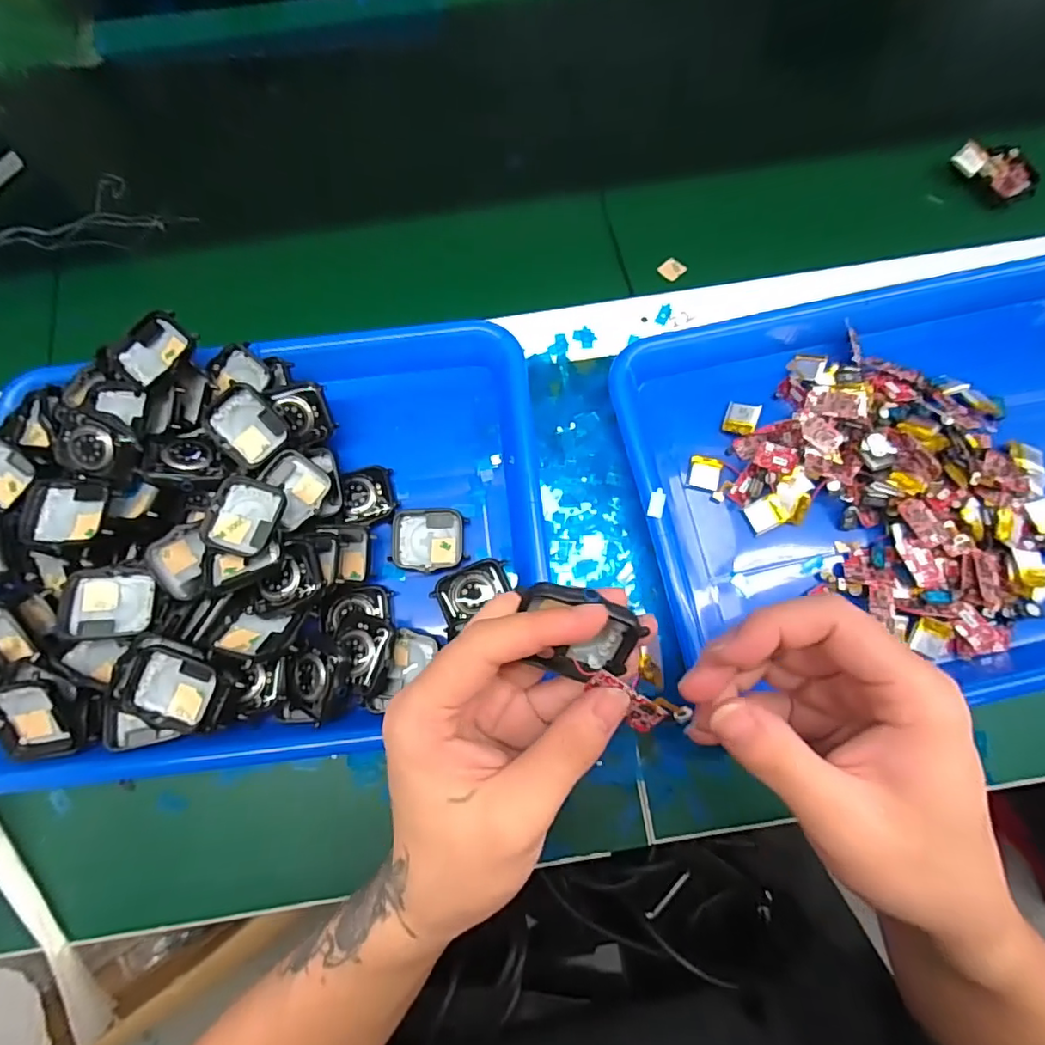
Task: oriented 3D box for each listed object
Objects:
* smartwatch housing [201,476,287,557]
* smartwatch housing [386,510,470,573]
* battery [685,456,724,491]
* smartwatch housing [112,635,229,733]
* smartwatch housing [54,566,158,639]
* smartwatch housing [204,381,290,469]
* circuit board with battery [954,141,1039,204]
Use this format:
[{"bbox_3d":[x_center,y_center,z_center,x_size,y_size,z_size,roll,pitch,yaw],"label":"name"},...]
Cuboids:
[{"bbox_3d":[-0.156,-0.004,0.304,0.037,0.009,0.043,14,78,5],"label":"smartwatch housing"},{"bbox_3d":[-0.057,0.010,0.331,0.044,0.006,0.038,-1,77,2],"label":"smartwatch housing"},{"bbox_3d":[0.115,-0.031,0.339,0.020,0.006,0.021,15,78,6],"label":"battery"},{"bbox_3d":[-0.183,0.084,0.280,0.051,0.014,0.038,23,79,7],"label":"smartwatch housing"},{"bbox_3d":[-0.218,0.042,0.285,0.042,0.012,0.037,-4,77,1],"label":"smartwatch housing"},{"bbox_3d":[-0.161,-0.057,0.315,0.036,0.008,0.042,-39,107,7],"label":"smartwatch housing"},{"bbox_3d":[0.343,-0.257,0.388,0.058,0.013,0.040,38,81,10],"label":"circuit board with battery"}]

